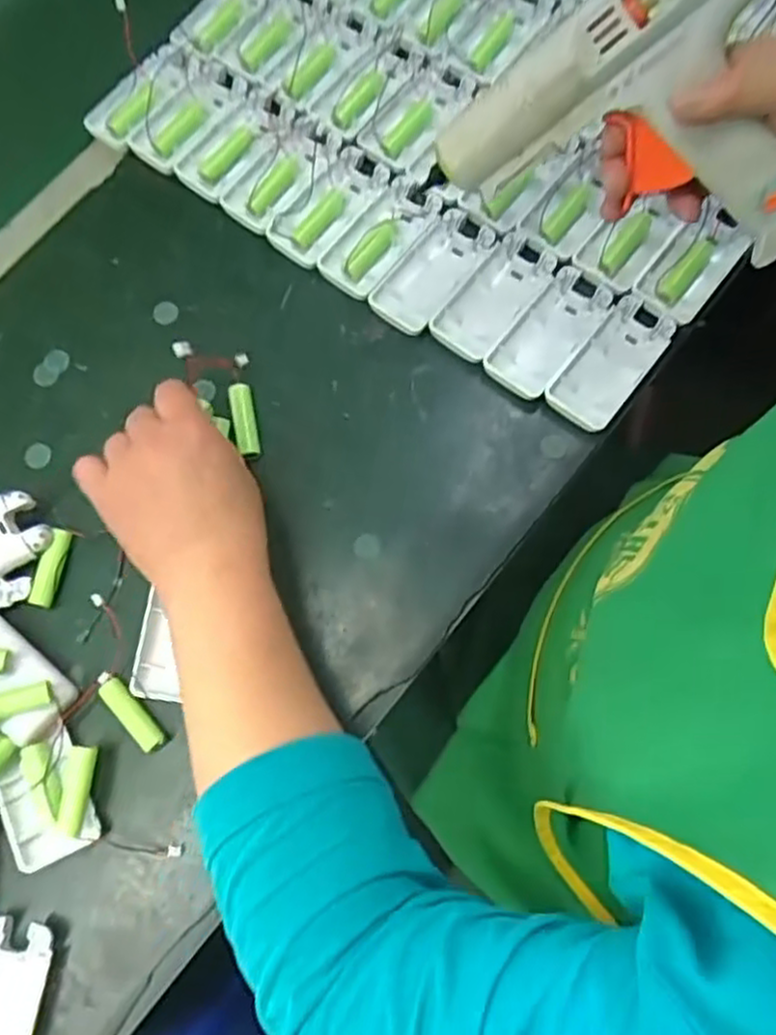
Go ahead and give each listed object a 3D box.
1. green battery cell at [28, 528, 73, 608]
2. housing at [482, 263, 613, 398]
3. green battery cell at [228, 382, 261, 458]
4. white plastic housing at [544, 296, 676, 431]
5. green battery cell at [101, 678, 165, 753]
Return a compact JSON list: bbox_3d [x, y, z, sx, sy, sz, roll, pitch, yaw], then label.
[{"bbox_3d":[-0.213,0.032,0.476,0.014,0.017,0.049,14,76,7],"label":"green battery cell"},{"bbox_3d":[0.106,-0.121,0.494,0.044,0.013,0.091,38,80,12],"label":"housing"},{"bbox_3d":[-0.095,-0.064,0.498,0.014,0.015,0.052,-11,75,0],"label":"green battery cell"},{"bbox_3d":[0.144,-0.100,0.486,0.043,0.015,0.092,37,80,12],"label":"white plastic housing"},{"bbox_3d":[-0.154,0.119,0.454,0.014,0.015,0.050,-42,77,-8],"label":"green battery cell"}]

